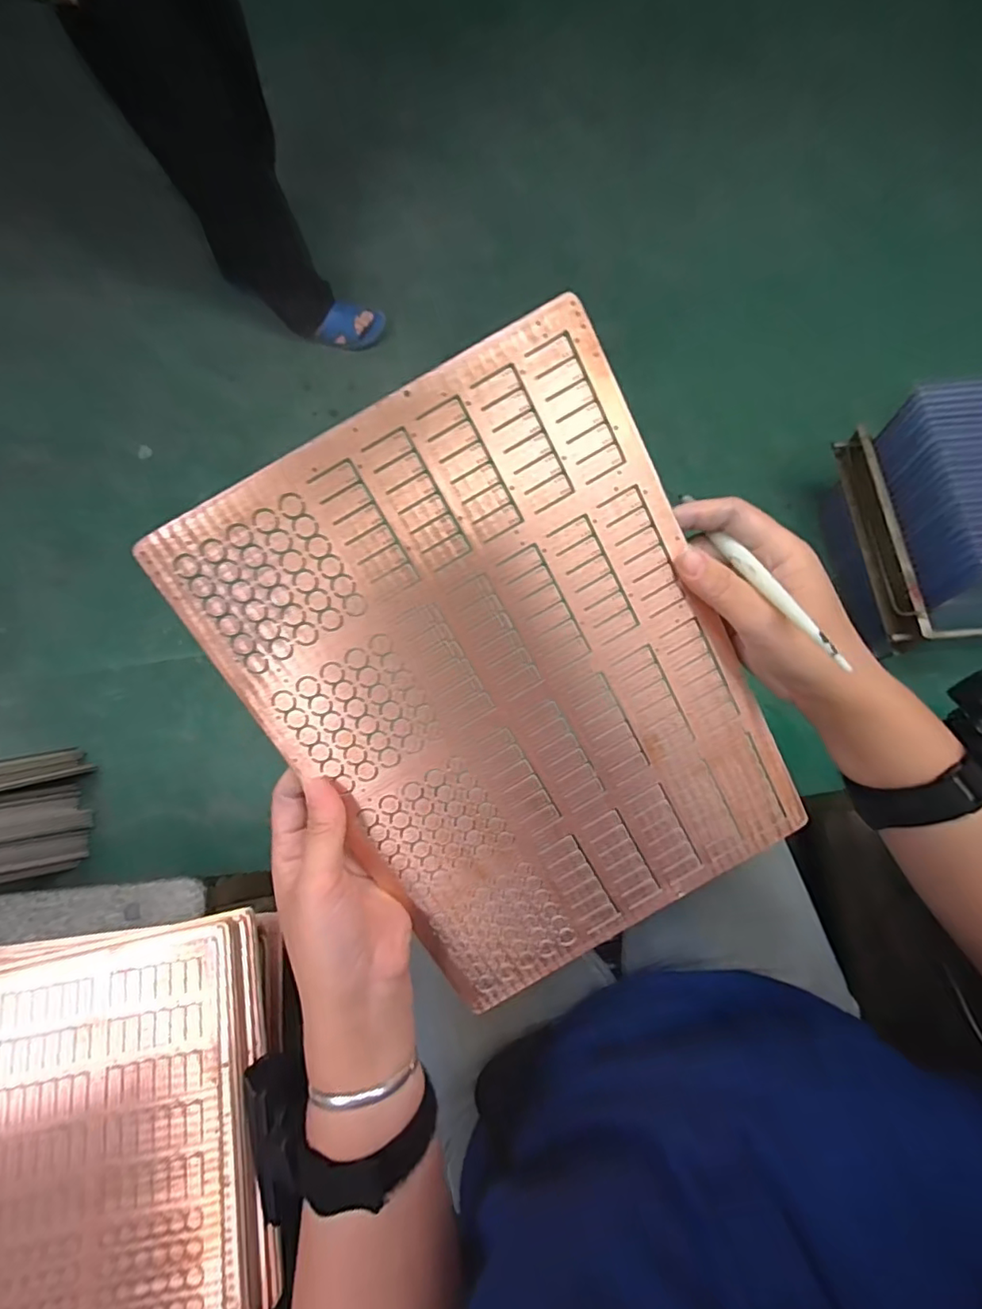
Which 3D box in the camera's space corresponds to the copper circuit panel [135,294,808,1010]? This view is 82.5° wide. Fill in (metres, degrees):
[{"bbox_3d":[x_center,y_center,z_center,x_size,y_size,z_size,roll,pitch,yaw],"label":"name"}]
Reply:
[{"bbox_3d":[0.015,0.025,0.308,0.235,0.004,0.327,-30,105,0],"label":"copper circuit panel"}]

